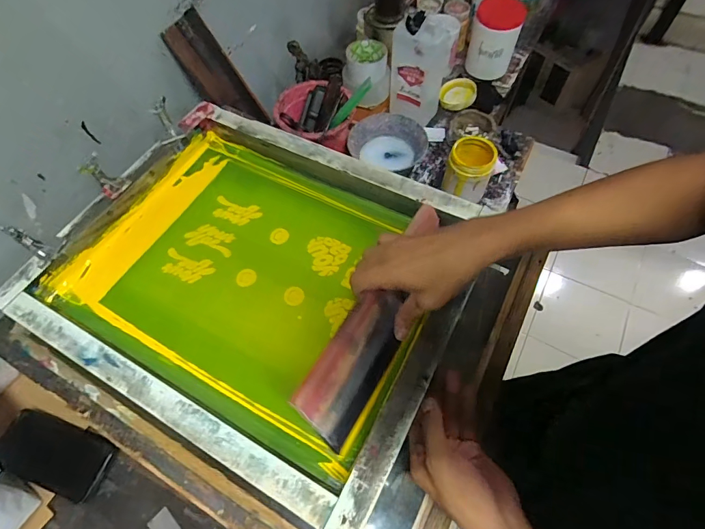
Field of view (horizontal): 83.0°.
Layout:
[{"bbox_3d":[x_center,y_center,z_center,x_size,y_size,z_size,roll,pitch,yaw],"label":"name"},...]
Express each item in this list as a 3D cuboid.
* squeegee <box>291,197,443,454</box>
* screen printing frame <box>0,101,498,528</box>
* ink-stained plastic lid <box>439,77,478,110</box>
[{"bbox_3d":[0.033,0.046,0.428,0.026,0.091,0.282,6,51,38],"label":"squeegee"},{"bbox_3d":[-0.117,0.003,0.514,0.488,0.056,0.398,25,65,15],"label":"screen printing frame"},{"bbox_3d":[0.243,-0.390,0.921,0.081,0.036,0.087,-1,61,2],"label":"ink-stained plastic lid"}]

